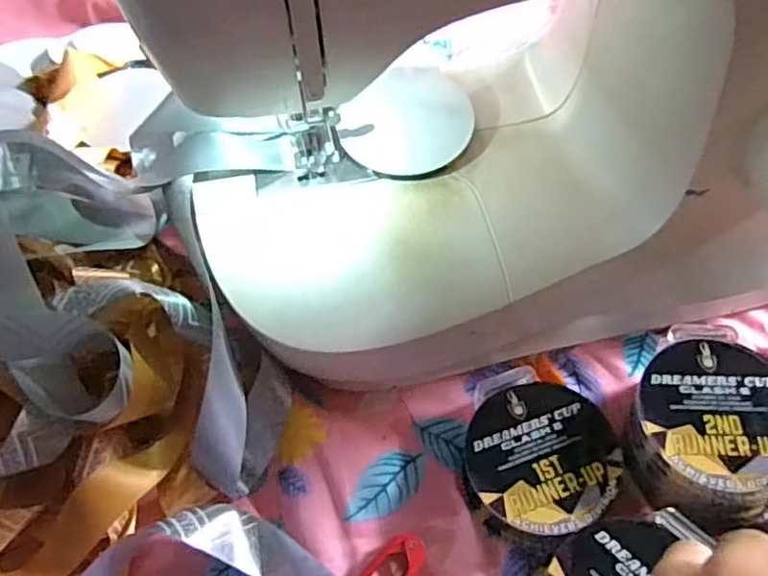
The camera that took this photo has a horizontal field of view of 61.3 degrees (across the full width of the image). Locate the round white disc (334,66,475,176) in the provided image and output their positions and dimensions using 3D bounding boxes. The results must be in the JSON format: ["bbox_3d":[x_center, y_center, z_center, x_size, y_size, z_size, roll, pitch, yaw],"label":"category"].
[{"bbox_3d":[0.014,-0.090,0.353,0.069,0.004,0.062,-40,76,-9],"label":"round white disc"}]

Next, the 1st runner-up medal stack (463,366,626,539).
[{"bbox_3d":[0.081,0.084,0.328,0.076,0.020,0.080,12,61,9],"label":"1st runner-up medal stack"}]

